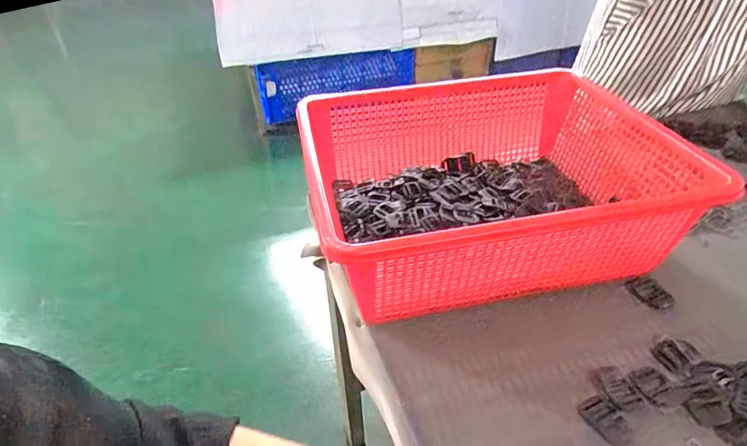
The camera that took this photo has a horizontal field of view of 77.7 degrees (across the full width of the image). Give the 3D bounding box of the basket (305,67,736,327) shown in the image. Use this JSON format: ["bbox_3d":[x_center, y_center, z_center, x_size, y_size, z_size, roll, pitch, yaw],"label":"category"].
[{"bbox_3d":[0.128,-0.056,0.539,0.394,0.125,0.343,-8,38,-7],"label":"basket"}]

